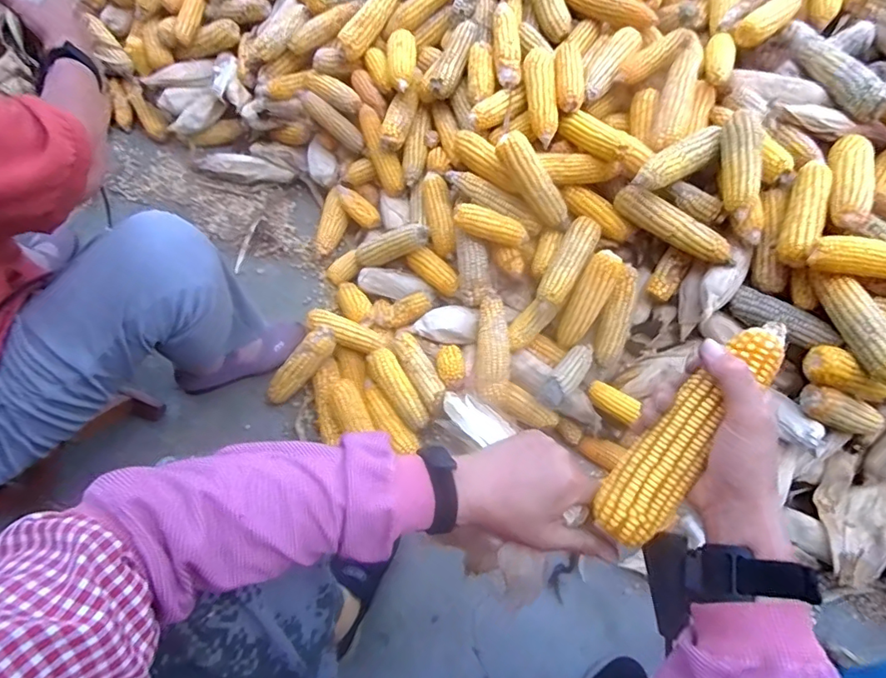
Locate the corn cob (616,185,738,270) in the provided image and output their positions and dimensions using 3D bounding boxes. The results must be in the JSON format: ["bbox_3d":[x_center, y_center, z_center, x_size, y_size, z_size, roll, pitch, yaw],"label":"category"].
[{"bbox_3d":[0.354,-0.173,0.809,0.040,0.041,0.195,-42,71,-18],"label":"corn cob"}]

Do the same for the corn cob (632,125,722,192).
[{"bbox_3d":[0.354,-0.269,0.802,0.167,0.042,0.052,-29,68,-13],"label":"corn cob"}]

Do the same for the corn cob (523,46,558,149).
[{"bbox_3d":[0.163,-0.407,0.876,0.050,0.041,0.184,-2,64,-1],"label":"corn cob"}]

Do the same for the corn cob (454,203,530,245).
[{"bbox_3d":[0.076,-0.188,0.869,0.127,0.033,0.039,22,66,10],"label":"corn cob"}]

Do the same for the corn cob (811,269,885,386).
[{"bbox_3d":[0.552,-0.023,0.693,0.040,0.046,0.174,-14,65,-7],"label":"corn cob"}]

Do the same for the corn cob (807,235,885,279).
[{"bbox_3d":[0.576,-0.105,0.695,0.158,0.038,0.046,7,64,3],"label":"corn cob"}]

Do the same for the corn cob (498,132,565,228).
[{"bbox_3d":[0.146,-0.249,0.843,0.041,0.050,0.173,-47,114,-20],"label":"corn cob"}]

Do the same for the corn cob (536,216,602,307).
[{"bbox_3d":[0.203,-0.125,0.850,0.055,0.045,0.156,29,67,13],"label":"corn cob"}]

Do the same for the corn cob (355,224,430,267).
[{"bbox_3d":[-0.094,-0.168,0.958,0.165,0.044,0.039,-14,57,37],"label":"corn cob"}]

